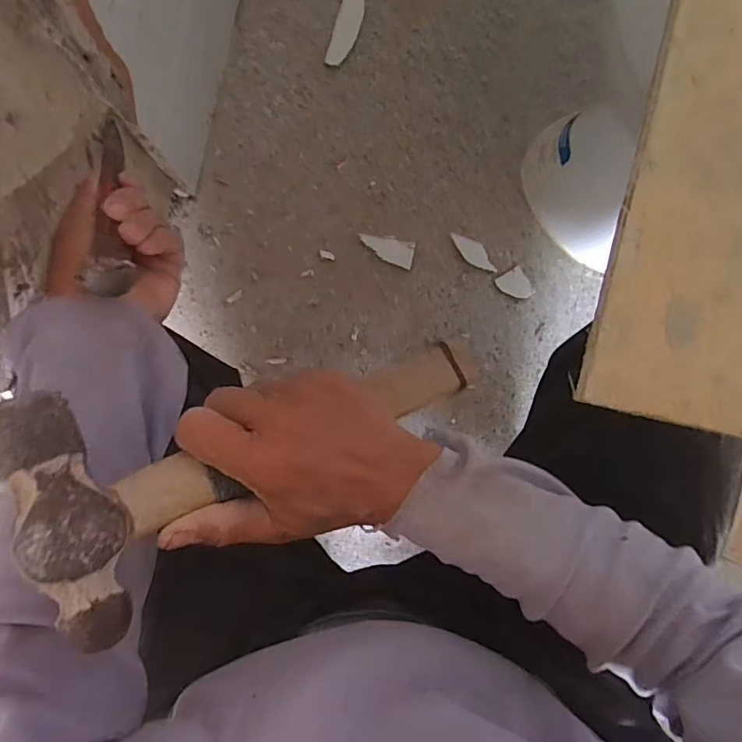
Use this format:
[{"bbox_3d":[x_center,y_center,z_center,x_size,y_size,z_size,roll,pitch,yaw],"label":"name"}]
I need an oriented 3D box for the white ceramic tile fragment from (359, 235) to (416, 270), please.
[{"bbox_3d":[0.020,-0.156,0.639,0.071,0.007,0.035,15,90,-5],"label":"white ceramic tile fragment"}]

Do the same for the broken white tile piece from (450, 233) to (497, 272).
[{"bbox_3d":[0.134,-0.154,0.648,0.072,0.004,0.027,39,88,-5],"label":"broken white tile piece"}]

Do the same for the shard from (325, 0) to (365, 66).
[{"bbox_3d":[-0.030,-0.433,0.630,0.028,0.012,0.097,19,90,-5],"label":"shard"}]

